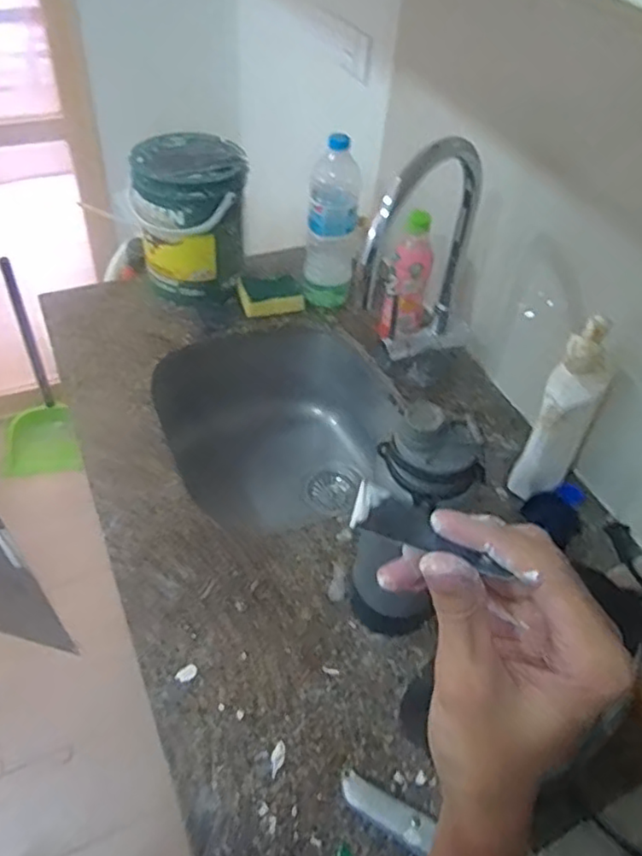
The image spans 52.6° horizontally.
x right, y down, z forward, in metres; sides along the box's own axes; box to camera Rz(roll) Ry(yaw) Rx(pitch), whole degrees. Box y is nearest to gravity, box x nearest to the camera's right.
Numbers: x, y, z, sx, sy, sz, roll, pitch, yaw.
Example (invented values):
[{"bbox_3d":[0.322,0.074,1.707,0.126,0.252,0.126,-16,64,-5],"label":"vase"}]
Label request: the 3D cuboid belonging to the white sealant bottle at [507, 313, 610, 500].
[{"bbox_3d":[0.279,-0.011,0.747,0.058,0.241,0.065,25,49,20],"label":"white sealant bottle"}]

